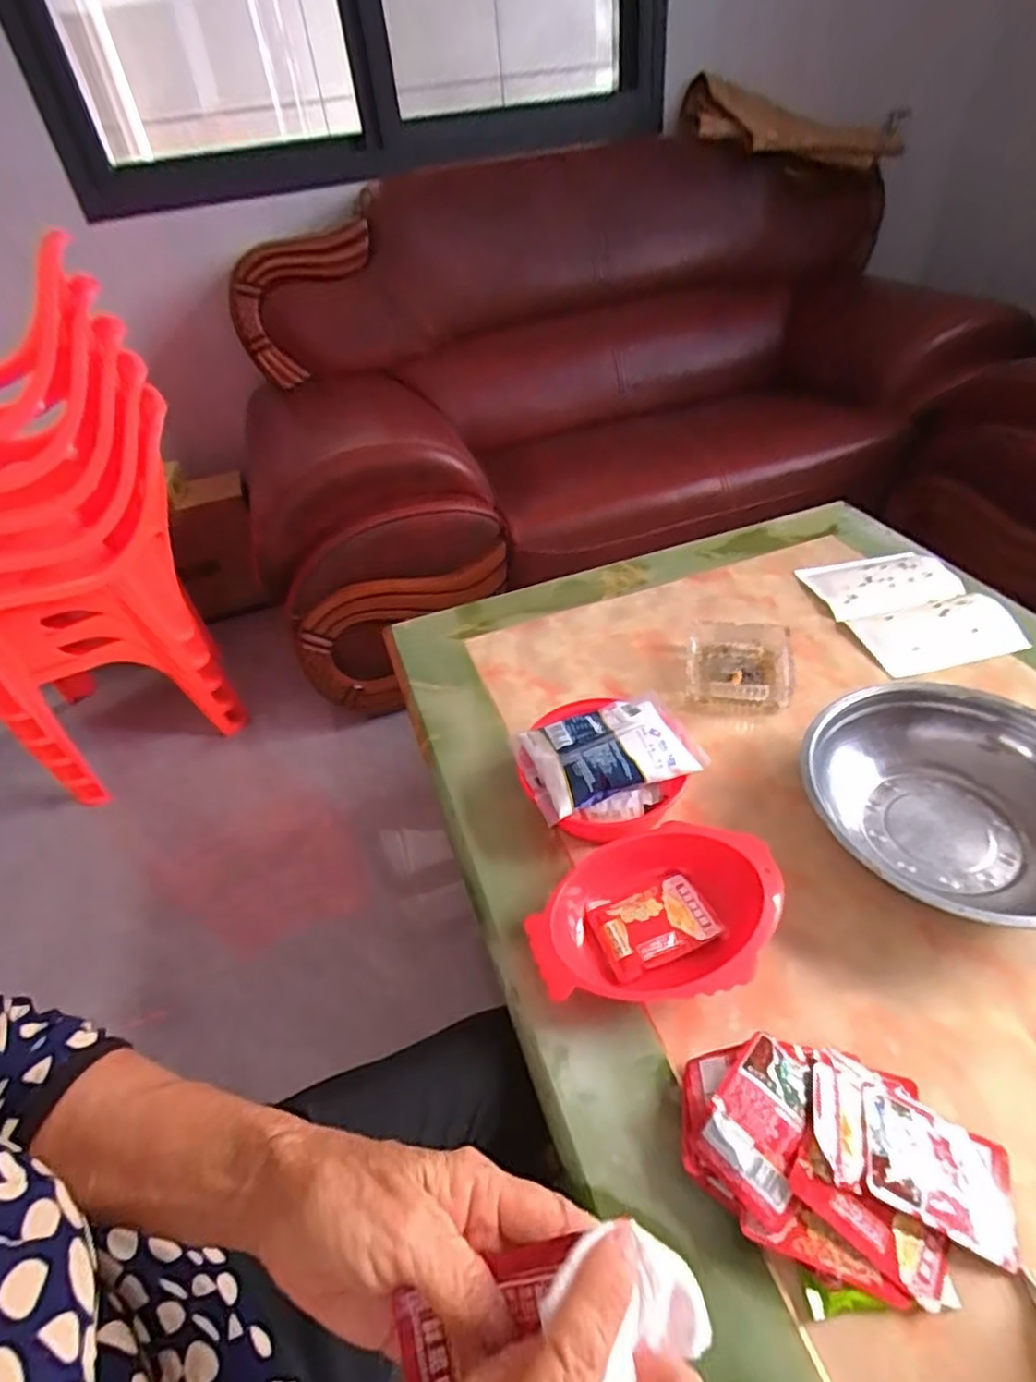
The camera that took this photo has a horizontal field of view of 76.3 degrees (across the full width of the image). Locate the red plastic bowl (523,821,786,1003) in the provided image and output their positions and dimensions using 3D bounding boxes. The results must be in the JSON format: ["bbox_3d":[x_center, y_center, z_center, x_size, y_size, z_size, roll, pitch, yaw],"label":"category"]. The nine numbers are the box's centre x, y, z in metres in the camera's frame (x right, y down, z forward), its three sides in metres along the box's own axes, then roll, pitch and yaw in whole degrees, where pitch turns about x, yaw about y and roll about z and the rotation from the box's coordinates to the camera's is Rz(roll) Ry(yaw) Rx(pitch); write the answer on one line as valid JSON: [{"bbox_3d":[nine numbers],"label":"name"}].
[{"bbox_3d":[0.120,0.198,0.558,0.215,0.048,0.143,-20,43,-15],"label":"red plastic bowl"}]

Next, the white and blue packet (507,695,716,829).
[{"bbox_3d":[0.088,0.057,0.657,0.165,0.030,0.106,-17,43,-10],"label":"white and blue packet"}]

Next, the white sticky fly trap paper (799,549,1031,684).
[{"bbox_3d":[0.513,-0.116,0.868,0.186,0.018,0.227,-10,41,-3],"label":"white sticky fly trap paper"}]

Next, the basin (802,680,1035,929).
[{"bbox_3d":[0.391,0.098,0.594,0.235,0.089,0.253,-15,42,-9],"label":"basin"}]

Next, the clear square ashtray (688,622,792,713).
[{"bbox_3d":[0.267,-0.032,0.798,0.113,0.033,0.126,3,42,12],"label":"clear square ashtray"}]

